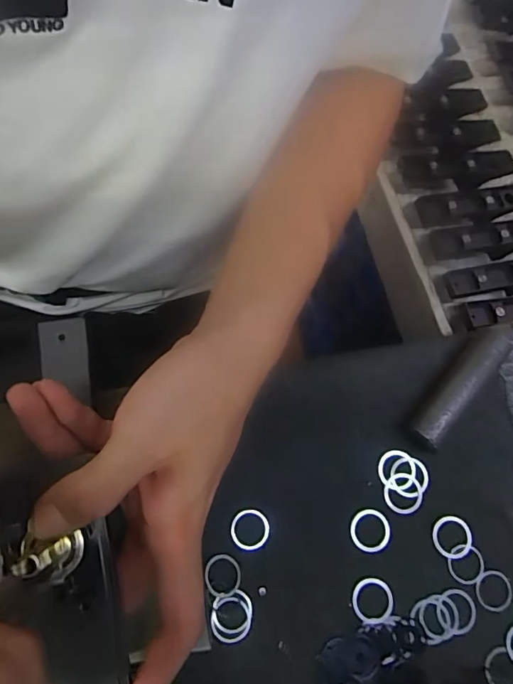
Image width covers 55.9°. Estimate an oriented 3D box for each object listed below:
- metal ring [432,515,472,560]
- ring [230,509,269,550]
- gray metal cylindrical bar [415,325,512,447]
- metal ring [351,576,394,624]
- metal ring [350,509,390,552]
[{"bbox_3d":[0.127,0.126,0.312,0.025,0.004,0.026,2,71,-6],"label":"metal ring"},{"bbox_3d":[-0.004,0.117,0.301,0.024,0.004,0.024,2,71,-6],"label":"ring"},{"bbox_3d":[0.140,0.029,0.330,0.020,0.027,0.098,40,72,7],"label":"gray metal cylindrical bar"},{"bbox_3d":[0.072,0.159,0.298,0.025,0.004,0.026,2,71,-6],"label":"metal ring"},{"bbox_3d":[0.073,0.120,0.308,0.025,0.004,0.026,2,71,-6],"label":"metal ring"}]

